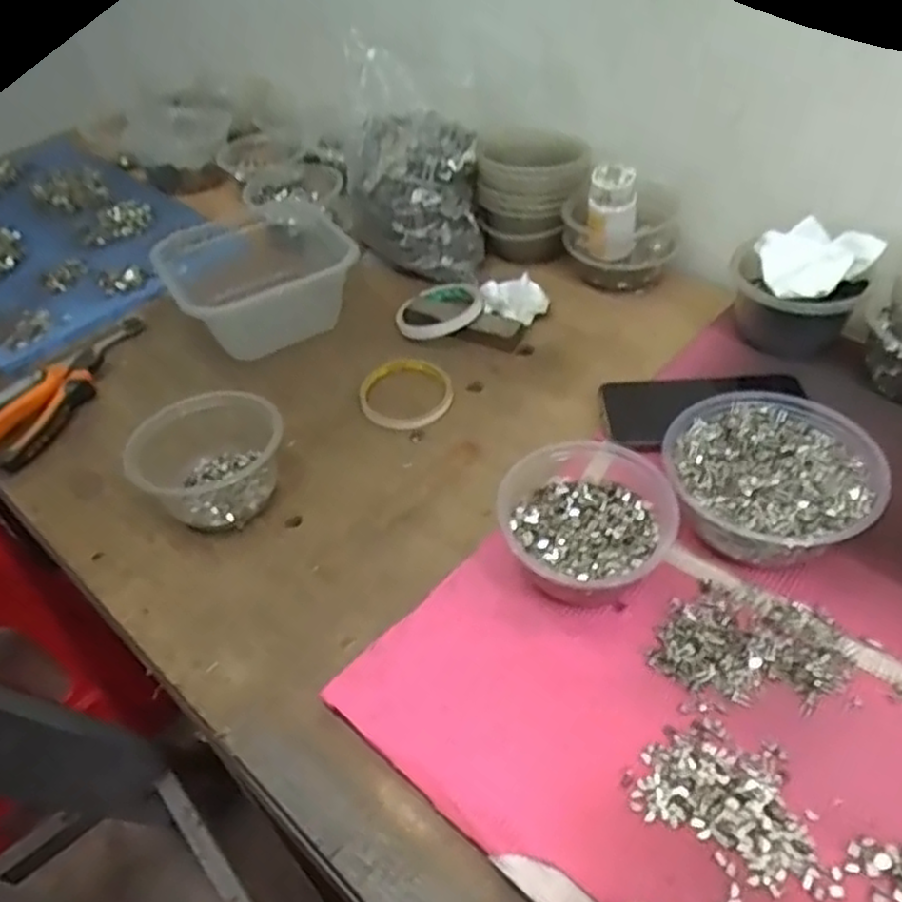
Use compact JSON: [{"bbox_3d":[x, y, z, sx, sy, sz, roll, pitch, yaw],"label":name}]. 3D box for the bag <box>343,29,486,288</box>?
[{"bbox_3d":[-0.045,-0.289,0.773,0.139,0.203,0.151,-11,45,-4],"label":"bag"}]

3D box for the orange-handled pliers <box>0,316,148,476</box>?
[{"bbox_3d":[-0.364,-0.067,0.715,0.066,0.033,0.213,11,47,17],"label":"orange-handled pliers"}]

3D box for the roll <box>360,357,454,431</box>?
[{"bbox_3d":[-0.039,-0.053,0.679,0.081,0.012,0.092,0,45,7],"label":"roll"}]

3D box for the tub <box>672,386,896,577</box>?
[{"bbox_3d":[0.218,0.020,0.518,0.130,0.059,0.132,-4,45,3],"label":"tub"}]

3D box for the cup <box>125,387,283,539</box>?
[{"bbox_3d":[-0.185,0.006,0.588,0.113,0.065,0.091,-24,47,-16],"label":"cup"}]

